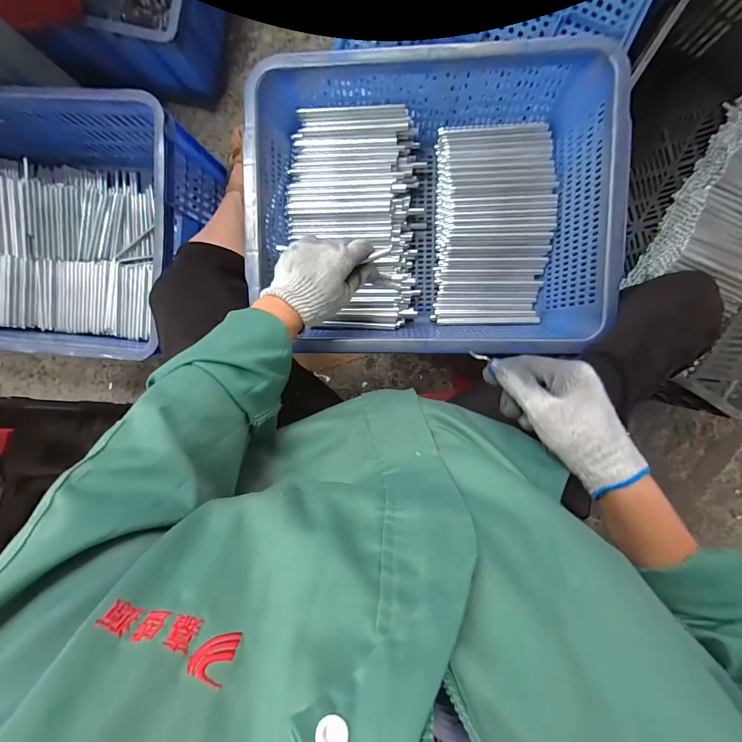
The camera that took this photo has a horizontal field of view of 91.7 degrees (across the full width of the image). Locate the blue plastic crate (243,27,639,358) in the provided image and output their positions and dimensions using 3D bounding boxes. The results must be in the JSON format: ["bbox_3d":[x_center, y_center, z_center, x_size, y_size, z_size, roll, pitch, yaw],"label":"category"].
[{"bbox_3d":[0.070,-0.222,0.483,0.426,0.143,0.381,0,95,4],"label":"blue plastic crate"}]

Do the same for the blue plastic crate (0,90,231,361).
[{"bbox_3d":[-0.617,-0.268,0.707,0.597,0.245,0.437,9,95,3],"label":"blue plastic crate"}]

